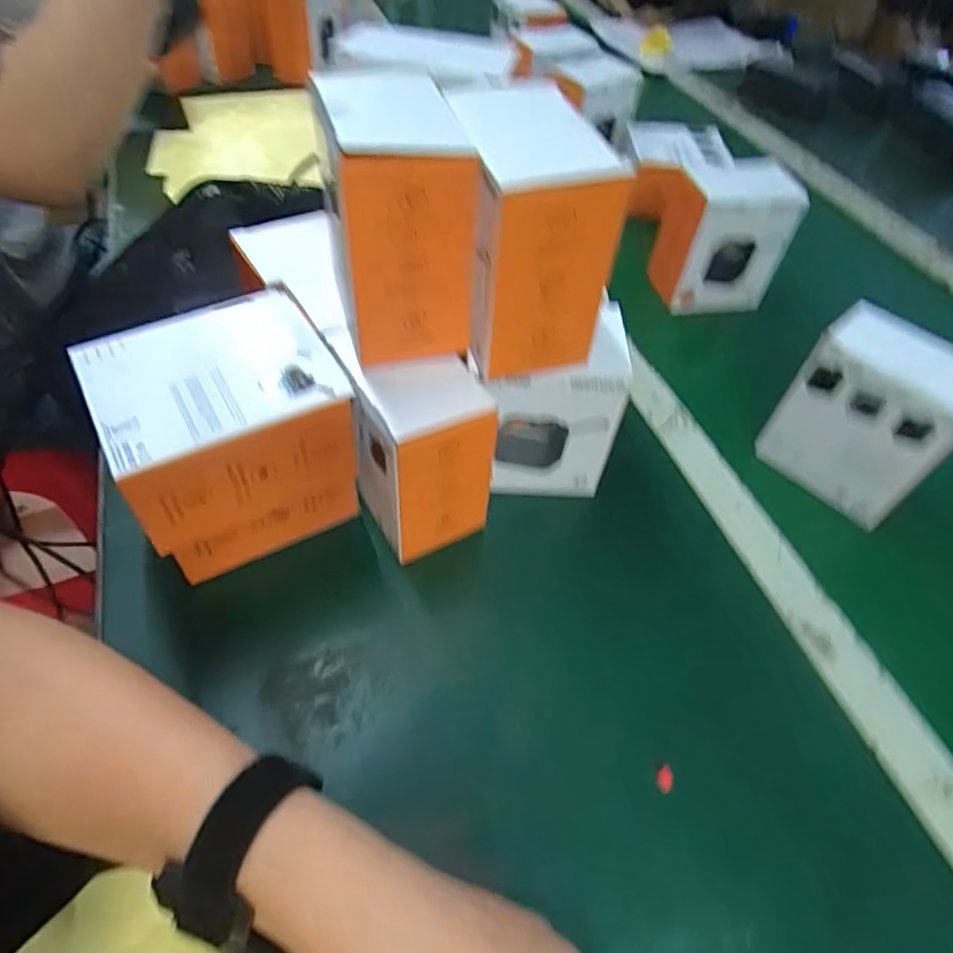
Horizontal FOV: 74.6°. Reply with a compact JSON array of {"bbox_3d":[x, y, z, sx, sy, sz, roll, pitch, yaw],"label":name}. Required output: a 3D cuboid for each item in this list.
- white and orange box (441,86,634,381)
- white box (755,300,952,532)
[{"bbox_3d":[0.026,-0.132,0.343,0.075,0.111,0.112,-3,50,-10],"label":"white and orange box"},{"bbox_3d":[0.281,-0.047,0.442,0.073,0.098,0.103,-32,60,-29],"label":"white box"}]

